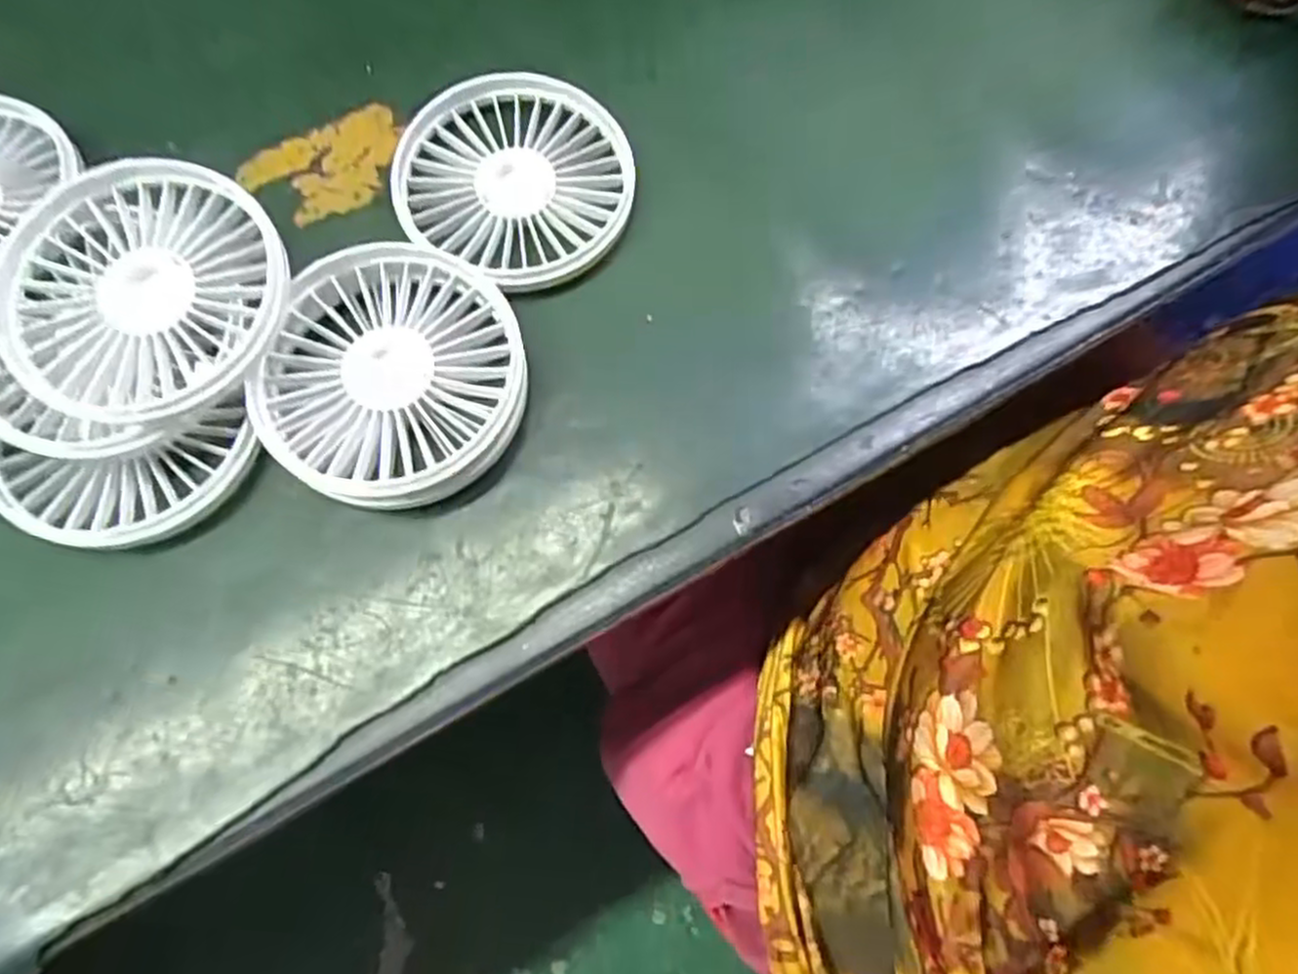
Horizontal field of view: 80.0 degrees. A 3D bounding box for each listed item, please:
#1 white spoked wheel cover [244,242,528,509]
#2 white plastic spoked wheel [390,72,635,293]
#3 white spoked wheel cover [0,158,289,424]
[{"bbox_3d":[-0.087,-0.038,0.260,0.086,0.020,0.086,-5,74,-3],"label":"white spoked wheel cover"},{"bbox_3d":[-0.049,-0.115,0.293,0.084,0.023,0.082,0,73,-1],"label":"white plastic spoked wheel"},{"bbox_3d":[-0.163,-0.065,0.248,0.087,0.015,0.080,-37,78,-11],"label":"white spoked wheel cover"}]

